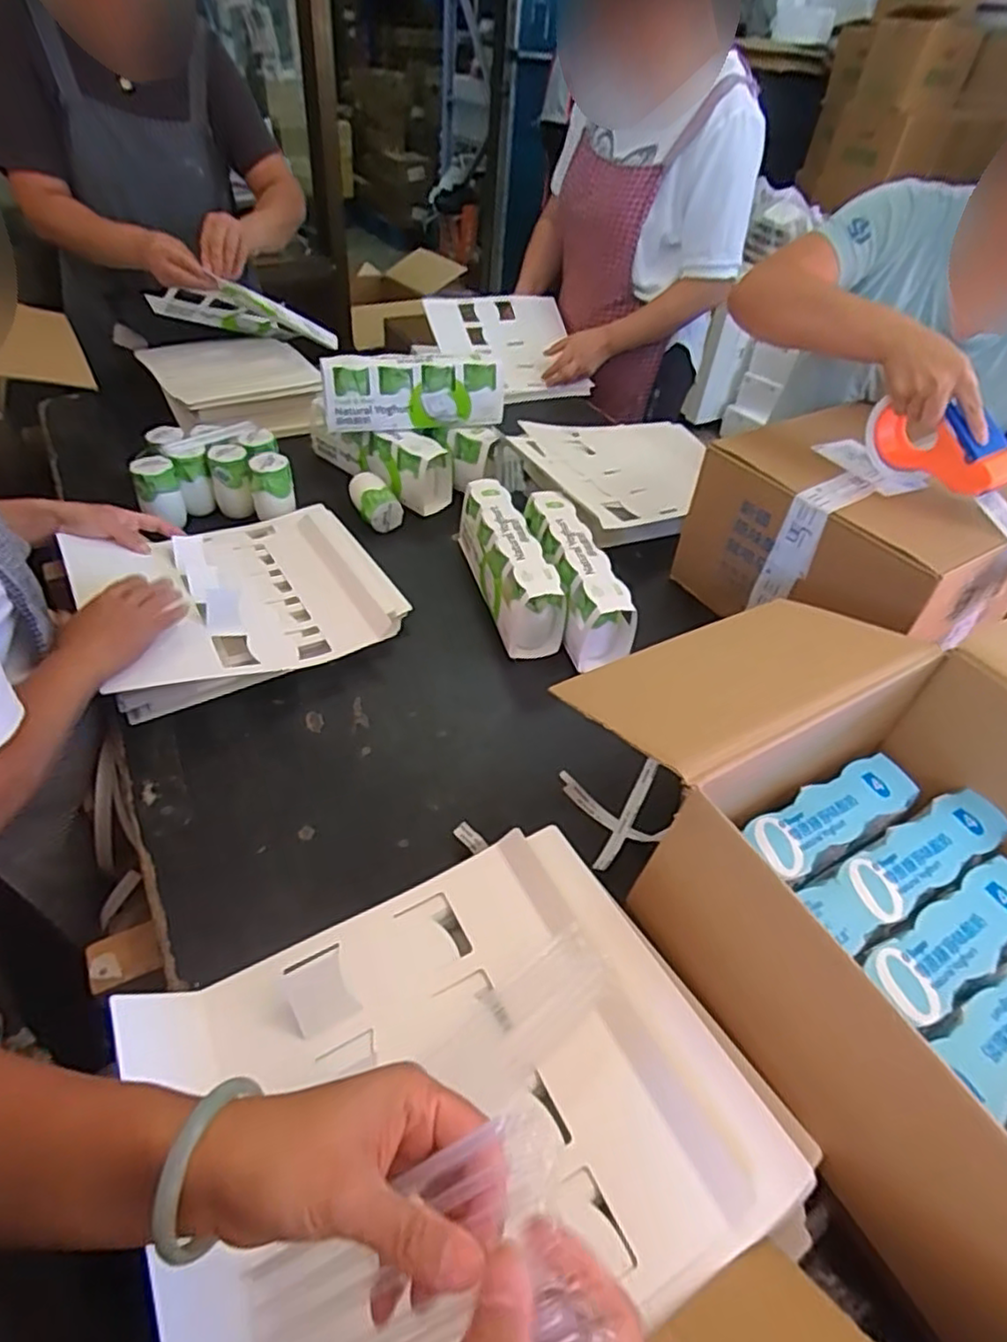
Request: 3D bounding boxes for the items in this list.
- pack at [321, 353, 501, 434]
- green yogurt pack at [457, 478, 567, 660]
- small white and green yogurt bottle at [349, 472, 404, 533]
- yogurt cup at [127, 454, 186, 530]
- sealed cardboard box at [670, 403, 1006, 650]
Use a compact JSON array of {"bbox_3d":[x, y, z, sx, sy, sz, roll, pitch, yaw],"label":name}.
[{"bbox_3d":[-0.136,-0.430,1.035,0.275,0.091,0.062,-6,46,-12],"label":"pack"},{"bbox_3d":[0.003,-0.144,0.902,0.076,0.096,0.265,-10,47,-16],"label":"green yogurt pack"},{"bbox_3d":[-0.200,-0.259,1.036,0.066,0.059,0.098,-23,52,-26],"label":"small white and green yogurt bottle"},{"bbox_3d":[-0.482,-0.245,0.949,0.055,0.096,0.053,-15,49,-21],"label":"yogurt cup"},{"bbox_3d":[0.433,-0.164,0.862,0.244,0.194,0.325,-22,51,-26],"label":"sealed cardboard box"}]

